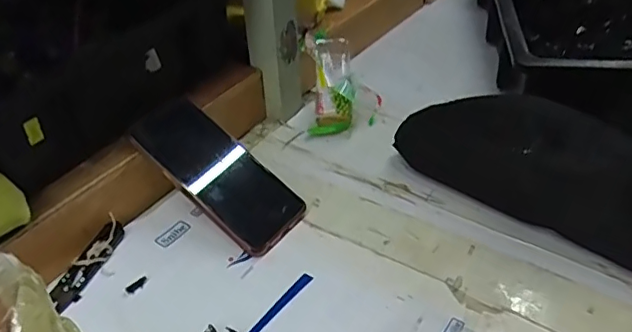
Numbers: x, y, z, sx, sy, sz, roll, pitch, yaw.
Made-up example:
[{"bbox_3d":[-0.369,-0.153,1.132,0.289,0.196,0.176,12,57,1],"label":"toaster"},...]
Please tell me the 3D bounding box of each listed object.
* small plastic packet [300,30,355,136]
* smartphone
[{"bbox_3d":[0.015,-0.100,0.647,0.057,0.048,0.133,-2,56,1],"label":"small plastic packet"},{"bbox_3d":[-0.089,0.005,0.515,0.167,0.013,0.078,42,53,13],"label":"smartphone"}]

